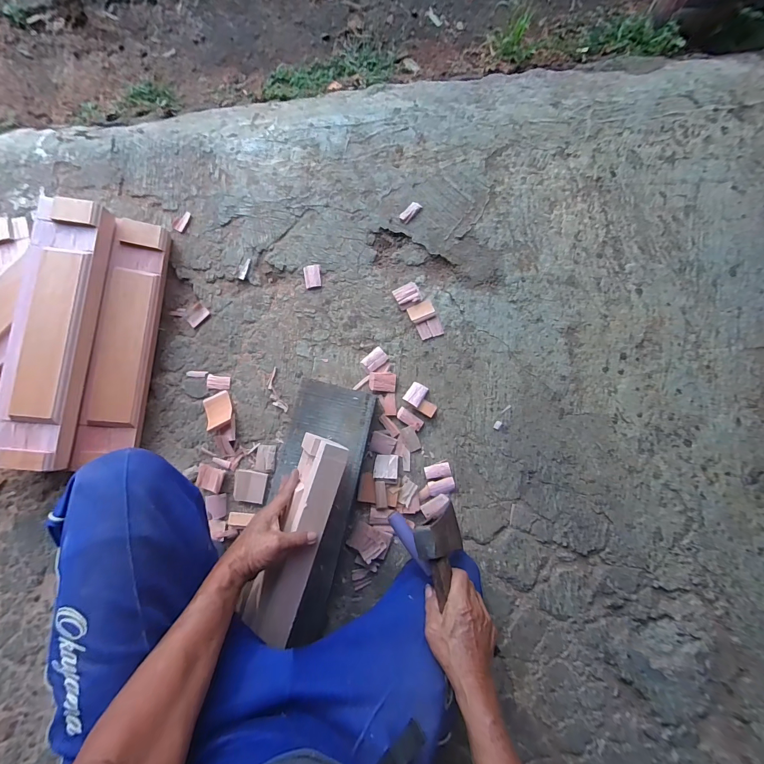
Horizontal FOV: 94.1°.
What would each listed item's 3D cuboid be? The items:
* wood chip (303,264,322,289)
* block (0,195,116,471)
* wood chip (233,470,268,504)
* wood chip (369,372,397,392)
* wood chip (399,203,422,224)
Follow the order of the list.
[{"bbox_3d":[-0.149,-0.229,0.766,0.036,0.007,0.047,-9,83,0],"label":"wood chip"},{"bbox_3d":[-0.607,-0.093,0.652,0.127,0.055,0.491,5,84,-10],"label":"block"},{"bbox_3d":[-0.264,0.210,0.711,0.066,0.008,0.059,7,78,2],"label":"wood chip"},{"bbox_3d":[0.001,0.000,0.735,0.055,0.011,0.039,4,78,1],"label":"wood chip"},{"bbox_3d":[0.062,-0.371,0.774,0.050,0.011,0.025,-44,84,-4],"label":"wood chip"}]

